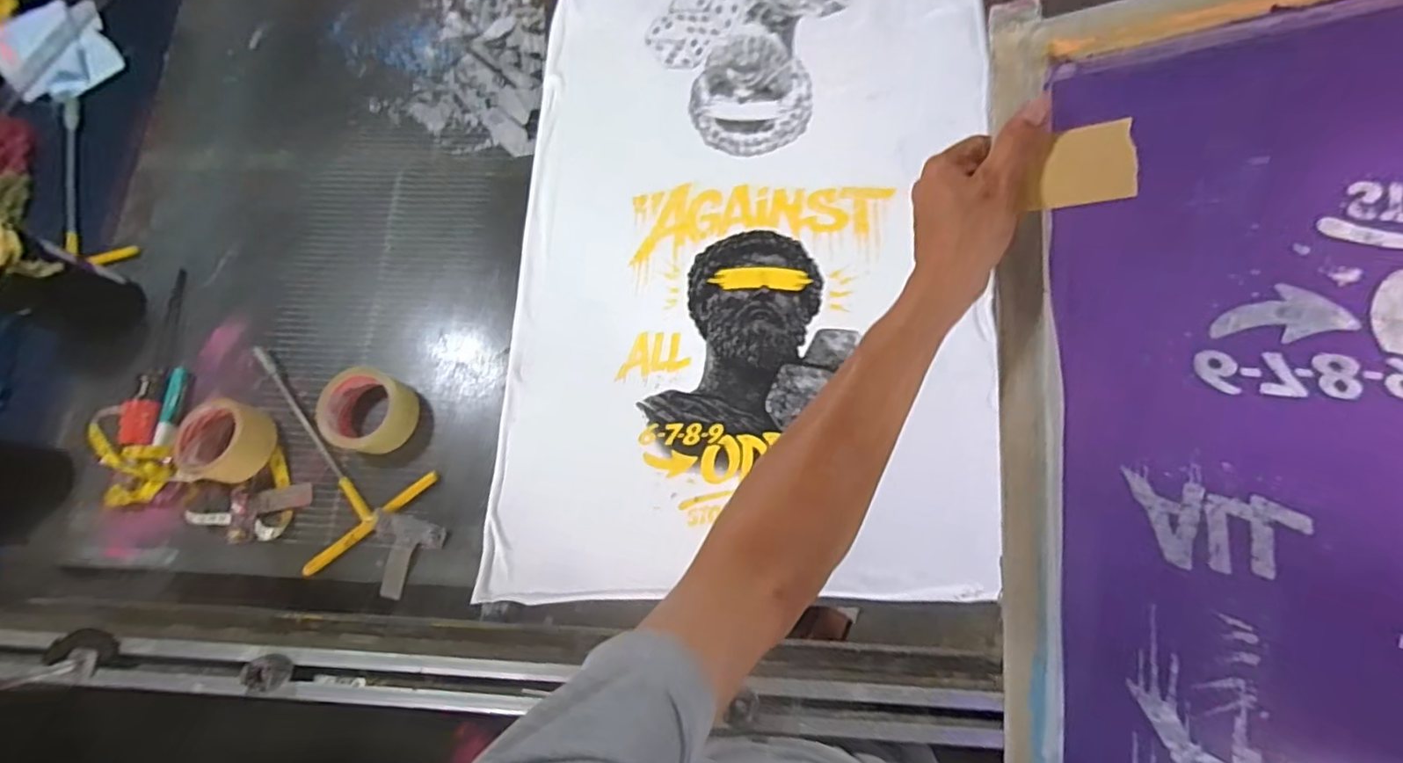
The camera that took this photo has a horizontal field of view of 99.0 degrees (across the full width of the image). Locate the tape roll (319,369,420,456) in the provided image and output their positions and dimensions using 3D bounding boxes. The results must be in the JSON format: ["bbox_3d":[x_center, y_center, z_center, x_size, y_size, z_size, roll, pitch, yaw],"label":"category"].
[{"bbox_3d":[-0.396,0.035,0.709,0.096,0.054,0.092,-1,75,4],"label":"tape roll"}]

